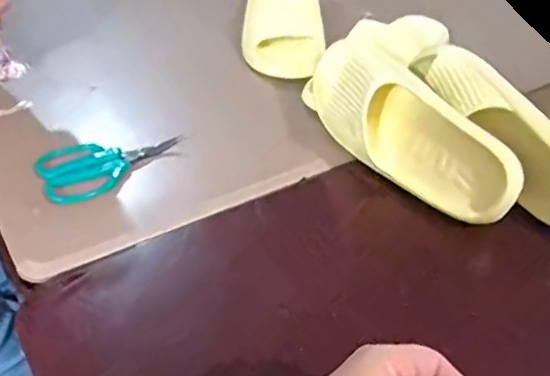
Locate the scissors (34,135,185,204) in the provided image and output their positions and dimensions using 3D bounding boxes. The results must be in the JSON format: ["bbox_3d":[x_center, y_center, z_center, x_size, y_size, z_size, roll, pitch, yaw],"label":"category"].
[{"bbox_3d":[-0.176,-0.032,0.666,0.150,0.017,0.069,-27,50,-29],"label":"scissors"}]

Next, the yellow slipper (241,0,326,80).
[{"bbox_3d":[0.010,-0.241,0.881,0.111,0.058,0.258,2,42,-1],"label":"yellow slipper"}]

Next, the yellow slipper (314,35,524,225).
[{"bbox_3d":[0.128,-0.060,0.652,0.073,0.106,0.267,-27,50,-29],"label":"yellow slipper"}]

